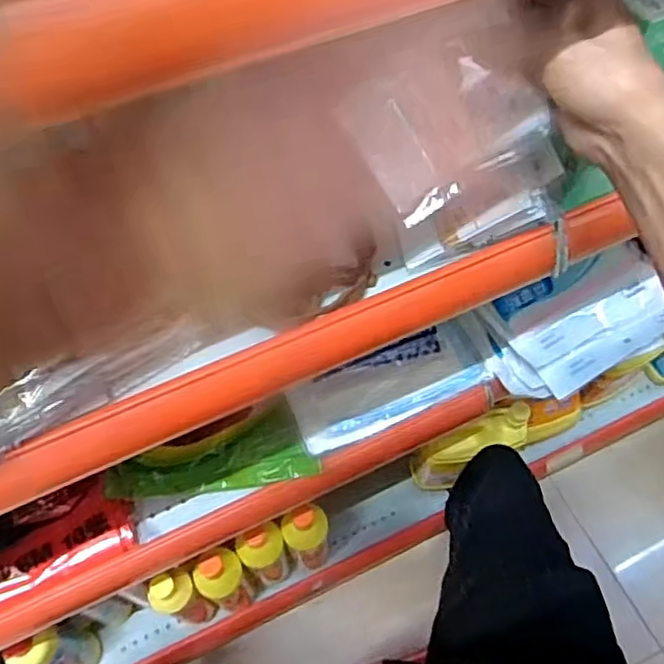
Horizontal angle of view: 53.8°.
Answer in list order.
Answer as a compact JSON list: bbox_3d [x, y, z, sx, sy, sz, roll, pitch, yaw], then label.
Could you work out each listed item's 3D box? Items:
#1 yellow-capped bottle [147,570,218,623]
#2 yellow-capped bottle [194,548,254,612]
[{"bbox_3d":[-0.196,0.358,0.866,0.052,0.230,0.049,1,61,-3],"label":"yellow-capped bottle"},{"bbox_3d":[-0.146,0.339,0.883,0.060,0.212,0.052,-14,63,-11],"label":"yellow-capped bottle"}]

